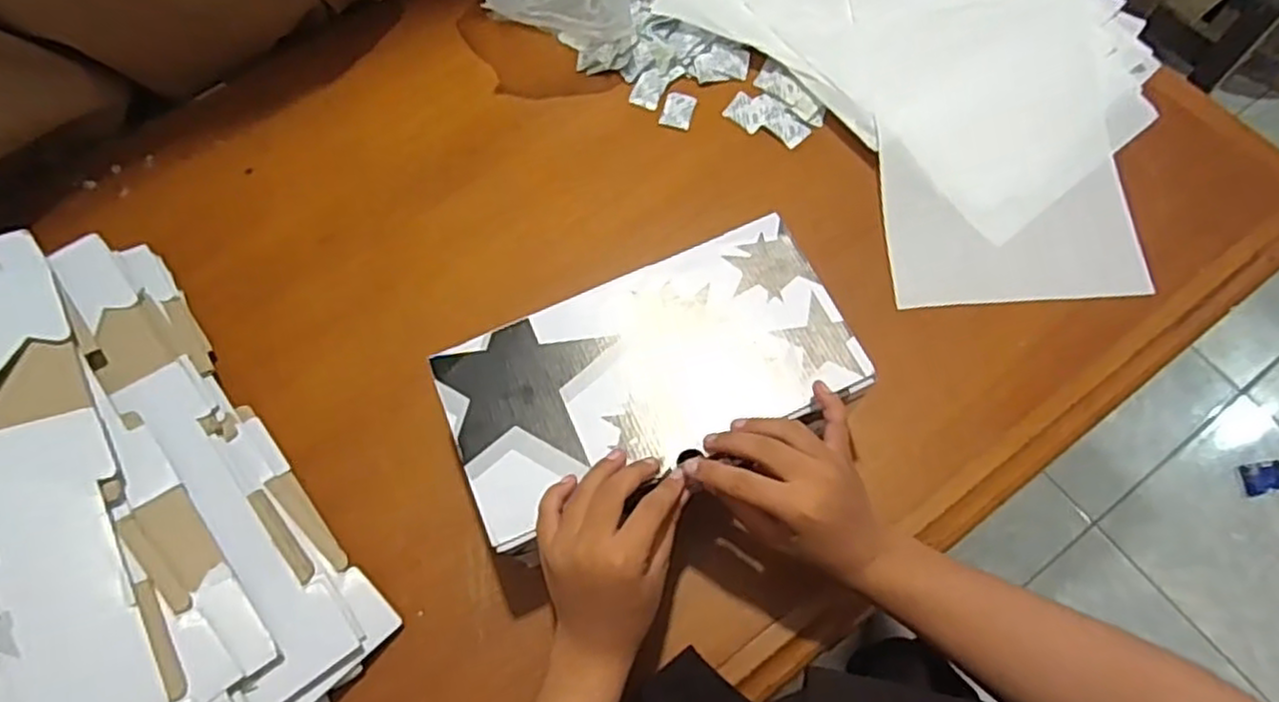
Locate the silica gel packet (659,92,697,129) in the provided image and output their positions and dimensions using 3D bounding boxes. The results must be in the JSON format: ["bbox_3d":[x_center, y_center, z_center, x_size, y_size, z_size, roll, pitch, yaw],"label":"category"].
[{"bbox_3d":[0.039,-0.235,0.709,0.031,0.009,0.038,15,68,9],"label":"silica gel packet"}]

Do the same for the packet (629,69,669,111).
[{"bbox_3d":[0.009,-0.259,0.715,0.029,0.014,0.036,23,70,12],"label":"packet"}]

